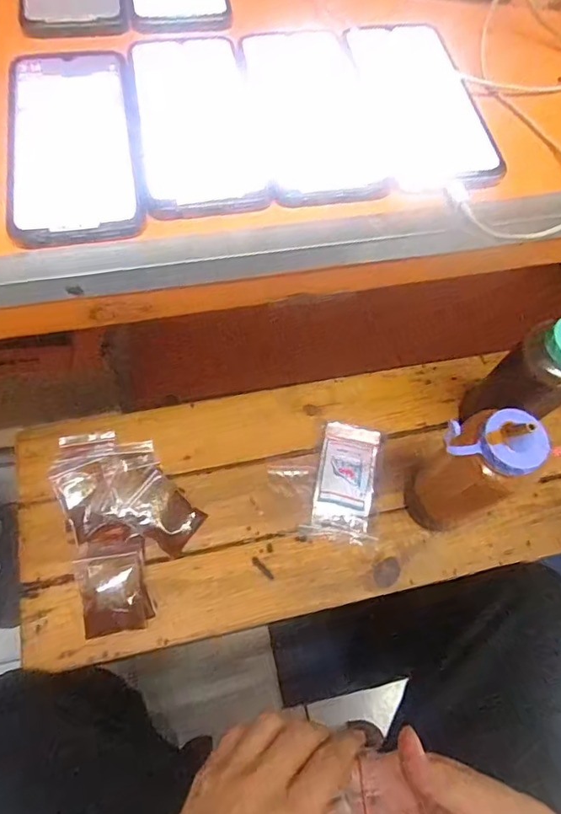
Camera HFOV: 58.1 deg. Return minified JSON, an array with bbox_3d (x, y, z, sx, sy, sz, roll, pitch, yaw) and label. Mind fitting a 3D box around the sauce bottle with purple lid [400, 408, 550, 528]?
[{"bbox_3d":[0.199,0.072,0.547,0.066,0.225,0.084,-28,69,-15],"label":"sauce bottle with purple lid"}]

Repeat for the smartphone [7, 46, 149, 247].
[{"bbox_3d":[-0.137,-0.176,0.334,0.080,0.009,0.170,-10,66,-7],"label":"smartphone"}]

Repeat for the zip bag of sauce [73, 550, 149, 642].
[{"bbox_3d":[-0.192,0.212,0.573,0.070,0.024,0.082,-9,66,-7],"label":"zip bag of sauce"}]

